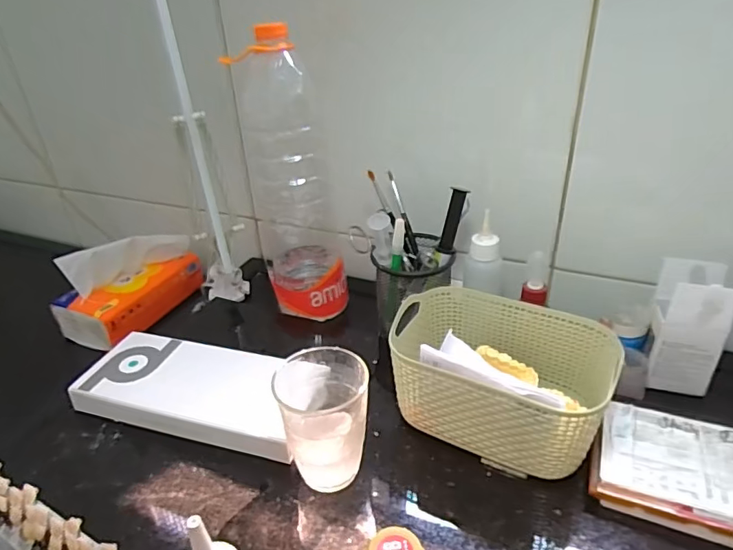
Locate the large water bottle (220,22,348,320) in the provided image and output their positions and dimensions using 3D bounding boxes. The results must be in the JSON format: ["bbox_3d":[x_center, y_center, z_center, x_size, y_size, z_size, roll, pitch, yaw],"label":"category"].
[{"bbox_3d":[-0.076,-0.102,0.559,0.084,0.300,0.096,-4,30,-2],"label":"large water bottle"}]

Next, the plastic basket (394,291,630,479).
[{"bbox_3d":[0.109,0.081,0.421,0.158,0.090,0.120,15,34,28],"label":"plastic basket"}]

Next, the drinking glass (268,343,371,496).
[{"bbox_3d":[-0.029,0.111,0.375,0.061,0.096,0.062,-15,32,-20],"label":"drinking glass"}]

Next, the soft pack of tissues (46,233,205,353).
[{"bbox_3d":[-0.323,0.005,0.684,0.099,0.103,0.172,8,33,18],"label":"soft pack of tissues"}]

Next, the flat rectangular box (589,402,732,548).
[{"bbox_3d":[0.251,0.148,0.364,0.158,0.027,0.095,12,33,24],"label":"flat rectangular box"}]

